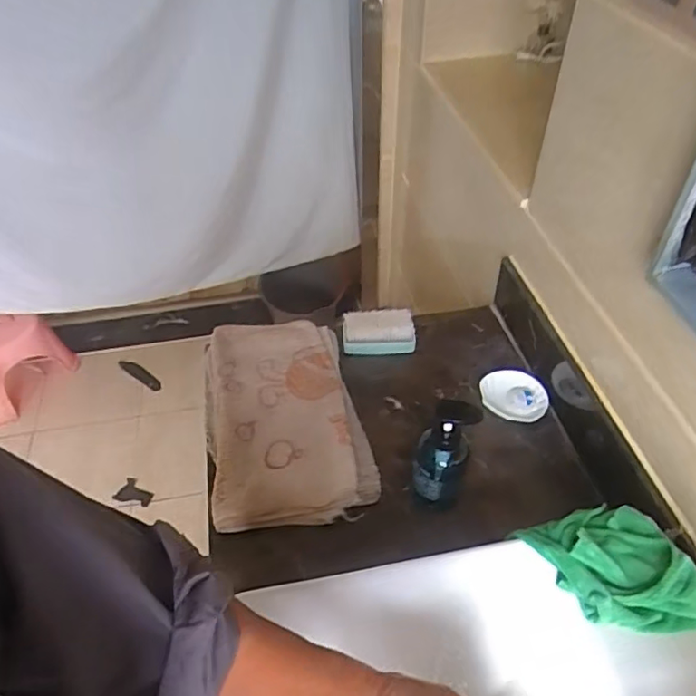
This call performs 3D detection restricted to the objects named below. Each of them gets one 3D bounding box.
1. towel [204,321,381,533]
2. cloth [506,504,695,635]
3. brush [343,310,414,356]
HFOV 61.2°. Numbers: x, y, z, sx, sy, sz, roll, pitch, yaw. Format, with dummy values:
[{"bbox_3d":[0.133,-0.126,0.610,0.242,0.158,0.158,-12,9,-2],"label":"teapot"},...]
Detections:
[{"bbox_3d":[-0.106,0.089,0.925,0.232,0.043,0.419,-10,46,-8],"label":"towel"},{"bbox_3d":[0.269,0.213,0.576,0.127,0.045,0.158,-19,47,-17],"label":"cloth"},{"bbox_3d":[0.054,-0.030,1.072,0.127,0.046,0.075,-3,45,-2],"label":"brush"}]

